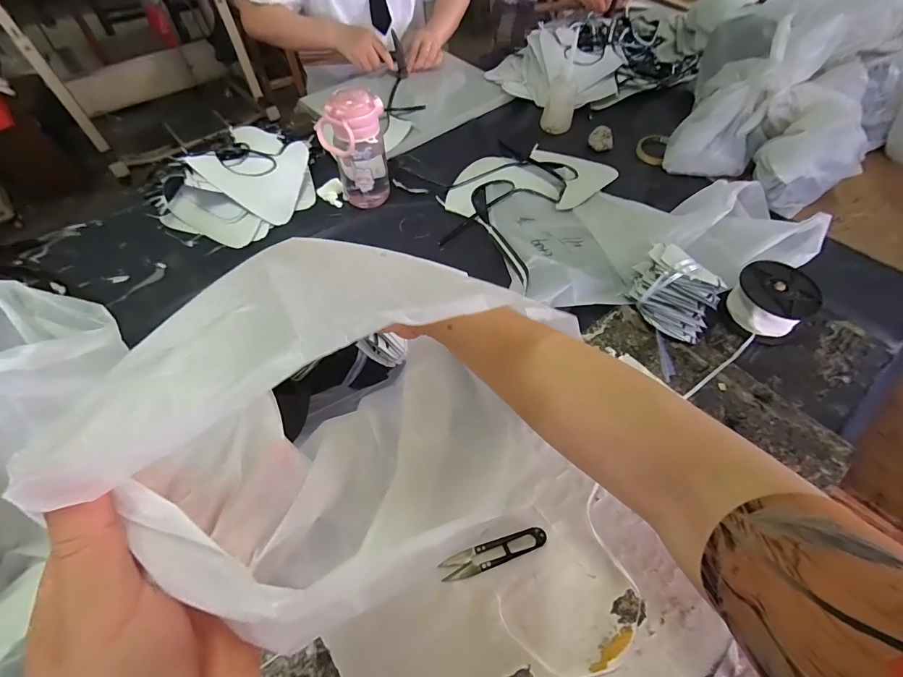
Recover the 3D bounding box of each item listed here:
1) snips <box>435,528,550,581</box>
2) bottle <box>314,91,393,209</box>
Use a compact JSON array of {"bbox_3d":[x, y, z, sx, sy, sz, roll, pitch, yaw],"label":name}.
[{"bbox_3d":[0.041,0.203,0.383,0.102,0.009,0.023,-17,58,-11],"label":"snips"},{"bbox_3d":[-0.152,-0.292,0.649,0.101,0.168,0.065,-11,57,-7],"label":"bottle"}]

